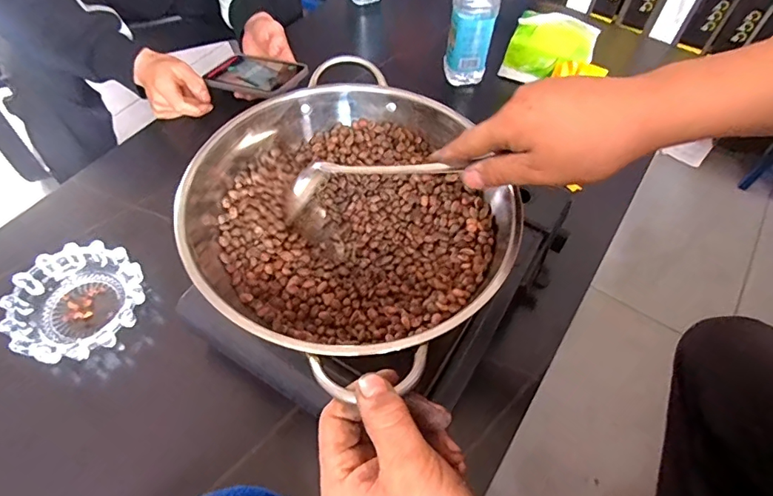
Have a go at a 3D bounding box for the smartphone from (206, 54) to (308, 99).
[{"bbox_3d":[-0.185,-0.241,0.665,0.137,0.014,0.076,18,55,21],"label":"smartphone"}]

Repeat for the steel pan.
[{"bbox_3d":[-0.027,-0.019,0.402,0.245,0.078,0.248,1,56,-1],"label":"steel pan"}]

